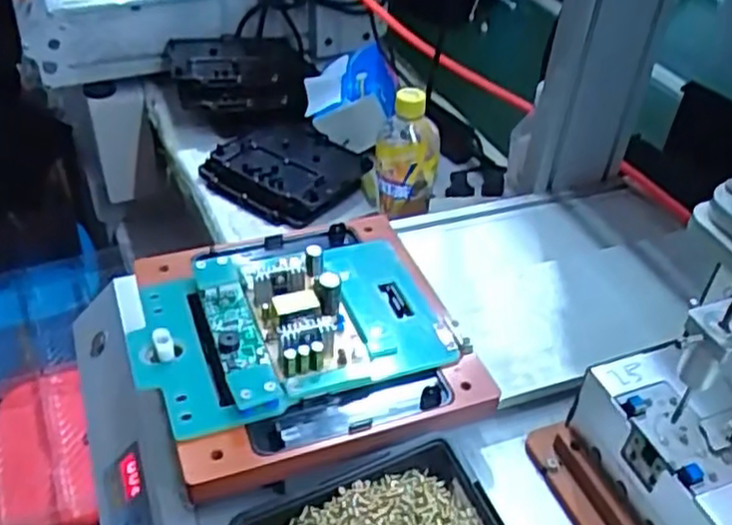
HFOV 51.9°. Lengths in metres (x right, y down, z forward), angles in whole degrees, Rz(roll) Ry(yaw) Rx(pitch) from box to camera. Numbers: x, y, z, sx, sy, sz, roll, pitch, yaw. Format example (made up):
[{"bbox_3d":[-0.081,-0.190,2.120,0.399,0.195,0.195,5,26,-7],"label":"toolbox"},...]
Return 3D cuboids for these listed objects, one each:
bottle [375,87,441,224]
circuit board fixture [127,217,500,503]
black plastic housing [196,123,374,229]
[{"bbox_3d":[0.044,-0.113,0.791,0.066,0.153,0.052,4,40,1],"label":"bottle"},{"bbox_3d":[-0.046,0.037,0.502,0.203,0.041,0.194,-12,43,-17],"label":"circuit board fixture"},{"bbox_3d":[-0.106,-0.123,0.991,0.202,0.037,0.164,31,48,29],"label":"black plastic housing"}]

